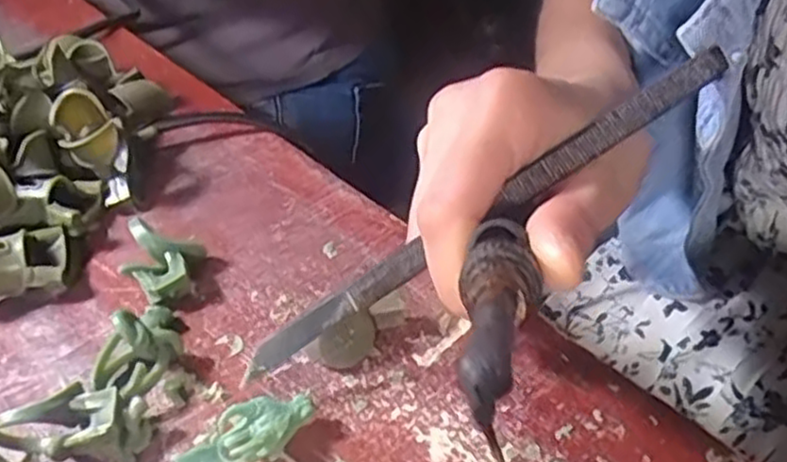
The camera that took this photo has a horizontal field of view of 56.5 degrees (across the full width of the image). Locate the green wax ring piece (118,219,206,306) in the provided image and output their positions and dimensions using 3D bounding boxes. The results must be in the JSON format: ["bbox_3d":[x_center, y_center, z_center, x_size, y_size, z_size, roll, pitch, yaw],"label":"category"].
[{"bbox_3d":[-0.081,0.013,0.254,0.023,0.019,0.026,1,41,8],"label":"green wax ring piece"}]

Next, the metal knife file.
[{"bbox_3d":[0.025,-0.004,0.213,0.160,0.009,0.007,-33,45,-2],"label":"metal knife file"}]

